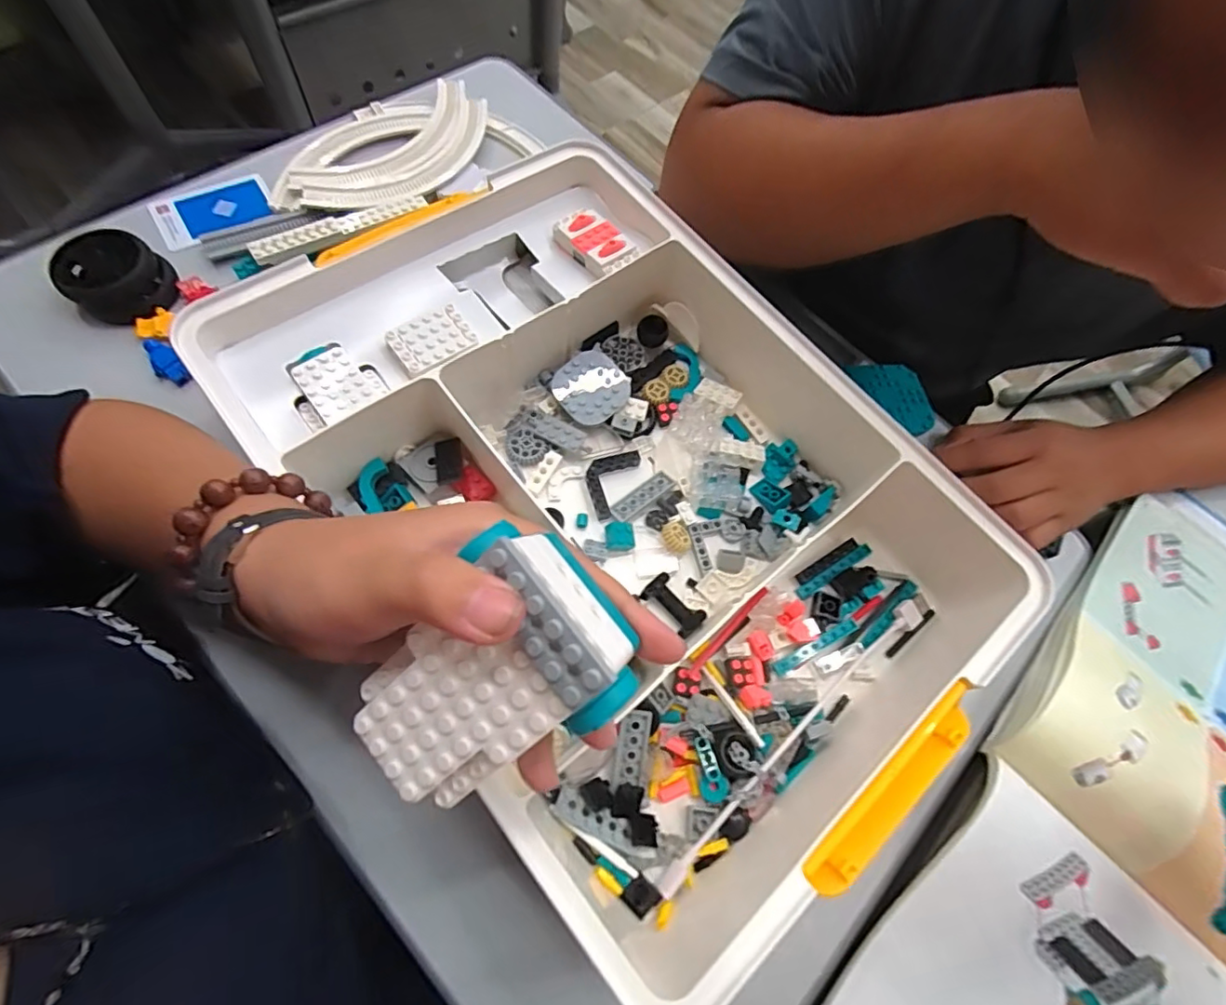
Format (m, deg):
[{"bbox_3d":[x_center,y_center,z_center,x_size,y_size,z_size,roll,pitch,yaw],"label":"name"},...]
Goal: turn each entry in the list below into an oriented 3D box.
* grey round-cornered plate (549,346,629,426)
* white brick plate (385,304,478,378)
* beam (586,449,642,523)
[{"bbox_3d":[-0.013,-0.079,0.388,0.050,0.011,0.047,-43,82,-13],"label":"grey round-cornered plate"},{"bbox_3d":[-0.106,-0.096,0.333,0.046,0.006,0.031,-36,88,-24],"label":"white brick plate"},{"bbox_3d":[-0.004,-0.016,0.373,0.027,0.005,0.055,27,66,4],"label":"beam"}]

